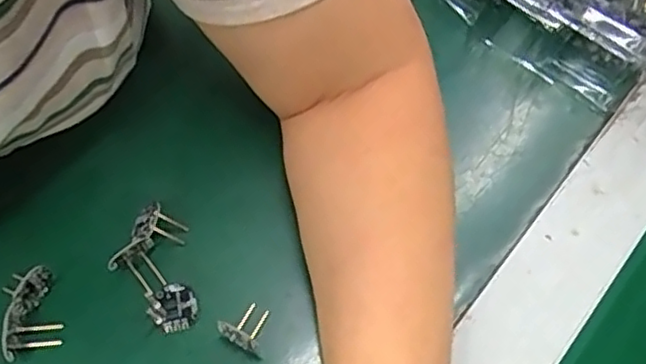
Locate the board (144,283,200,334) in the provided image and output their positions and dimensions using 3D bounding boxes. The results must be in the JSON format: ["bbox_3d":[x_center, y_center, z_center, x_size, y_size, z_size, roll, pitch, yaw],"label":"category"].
[{"bbox_3d":[-0.075,0.063,0.331,0.023,0.004,0.025,0,63,0],"label":"board"}]

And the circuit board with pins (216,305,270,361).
[{"bbox_3d":[-0.037,0.068,0.320,0.023,0.021,0.023,23,65,11],"label":"circuit board with pins"}]

